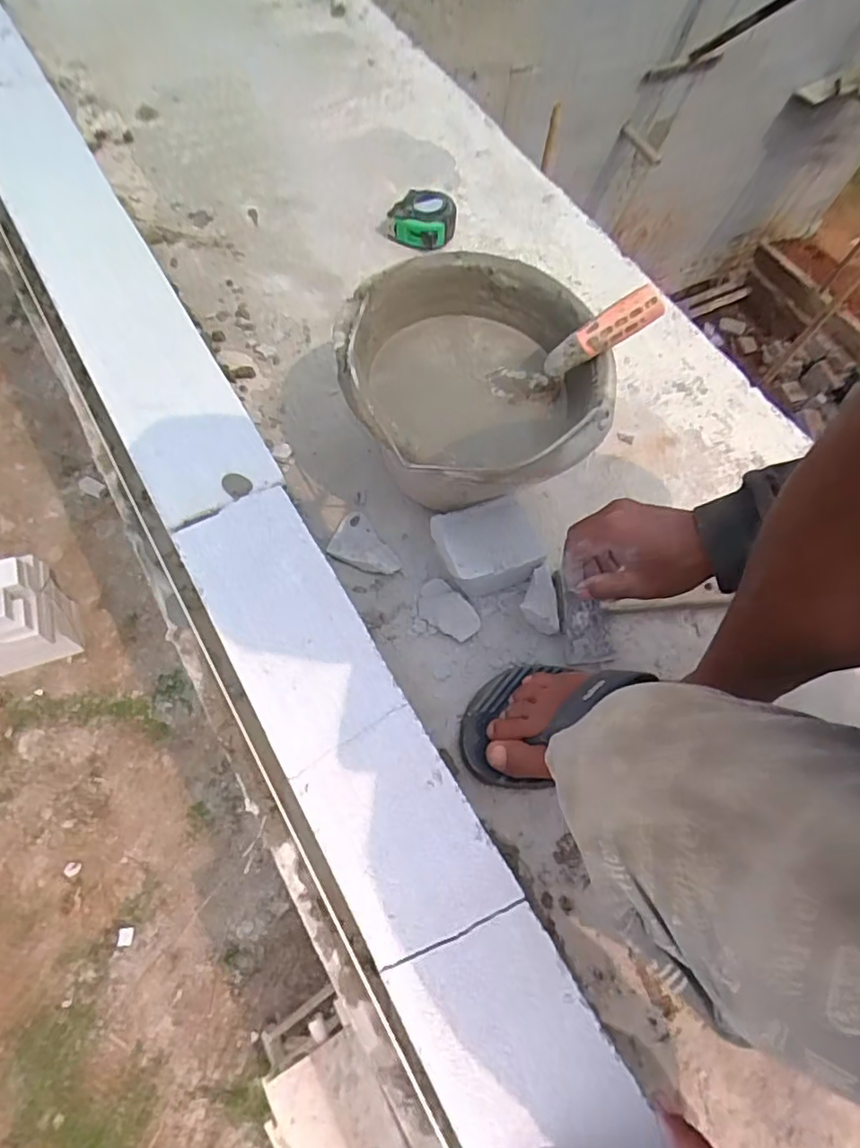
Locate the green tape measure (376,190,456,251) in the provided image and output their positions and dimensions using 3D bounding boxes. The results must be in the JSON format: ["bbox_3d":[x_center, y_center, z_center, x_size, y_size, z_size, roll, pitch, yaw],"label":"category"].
[{"bbox_3d":[-0.015,-0.470,0.780,0.099,0.056,0.055,-2,65,-9],"label":"green tape measure"}]

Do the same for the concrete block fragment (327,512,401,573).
[{"bbox_3d":[-0.060,-0.033,0.594,0.072,0.015,0.055,19,63,1],"label":"concrete block fragment"}]

